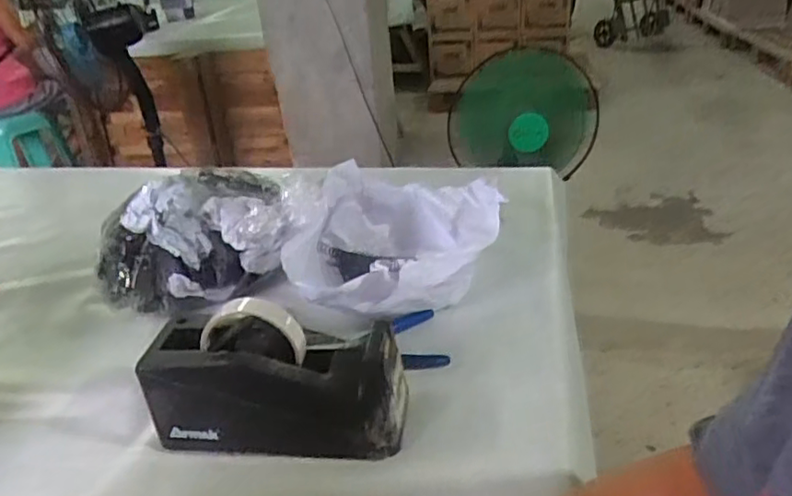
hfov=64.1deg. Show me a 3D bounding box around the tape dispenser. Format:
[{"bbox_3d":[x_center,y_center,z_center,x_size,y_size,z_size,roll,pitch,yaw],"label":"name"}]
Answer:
[{"bbox_3d":[-0.098,0.105,0.522,0.207,0.113,0.071,1,29,9],"label":"tape dispenser"}]

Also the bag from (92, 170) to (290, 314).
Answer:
[{"bbox_3d":[-0.218,-0.003,0.702,0.197,0.137,0.101,-12,29,-15],"label":"bag"}]

